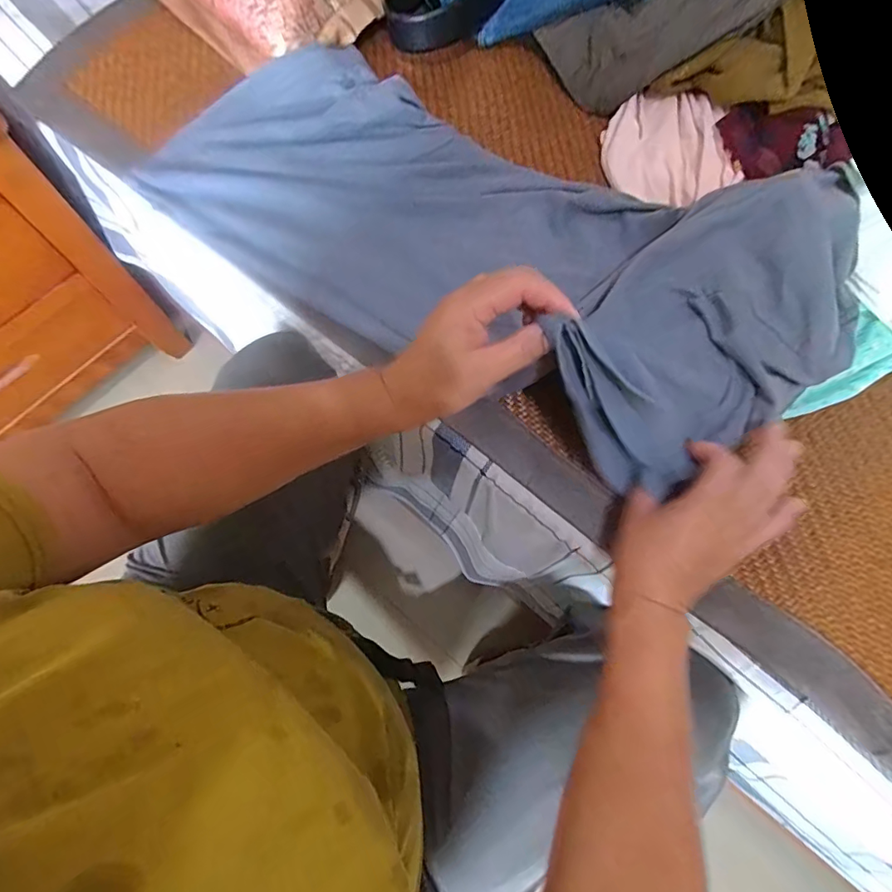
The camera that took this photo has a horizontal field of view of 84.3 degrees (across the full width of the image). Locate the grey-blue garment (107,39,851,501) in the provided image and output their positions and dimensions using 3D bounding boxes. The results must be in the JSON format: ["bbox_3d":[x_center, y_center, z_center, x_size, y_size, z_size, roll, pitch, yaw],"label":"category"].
[{"bbox_3d":[0.016,-0.197,0.417,0.605,0.128,0.276,27,78,16],"label":"grey-blue garment"}]

